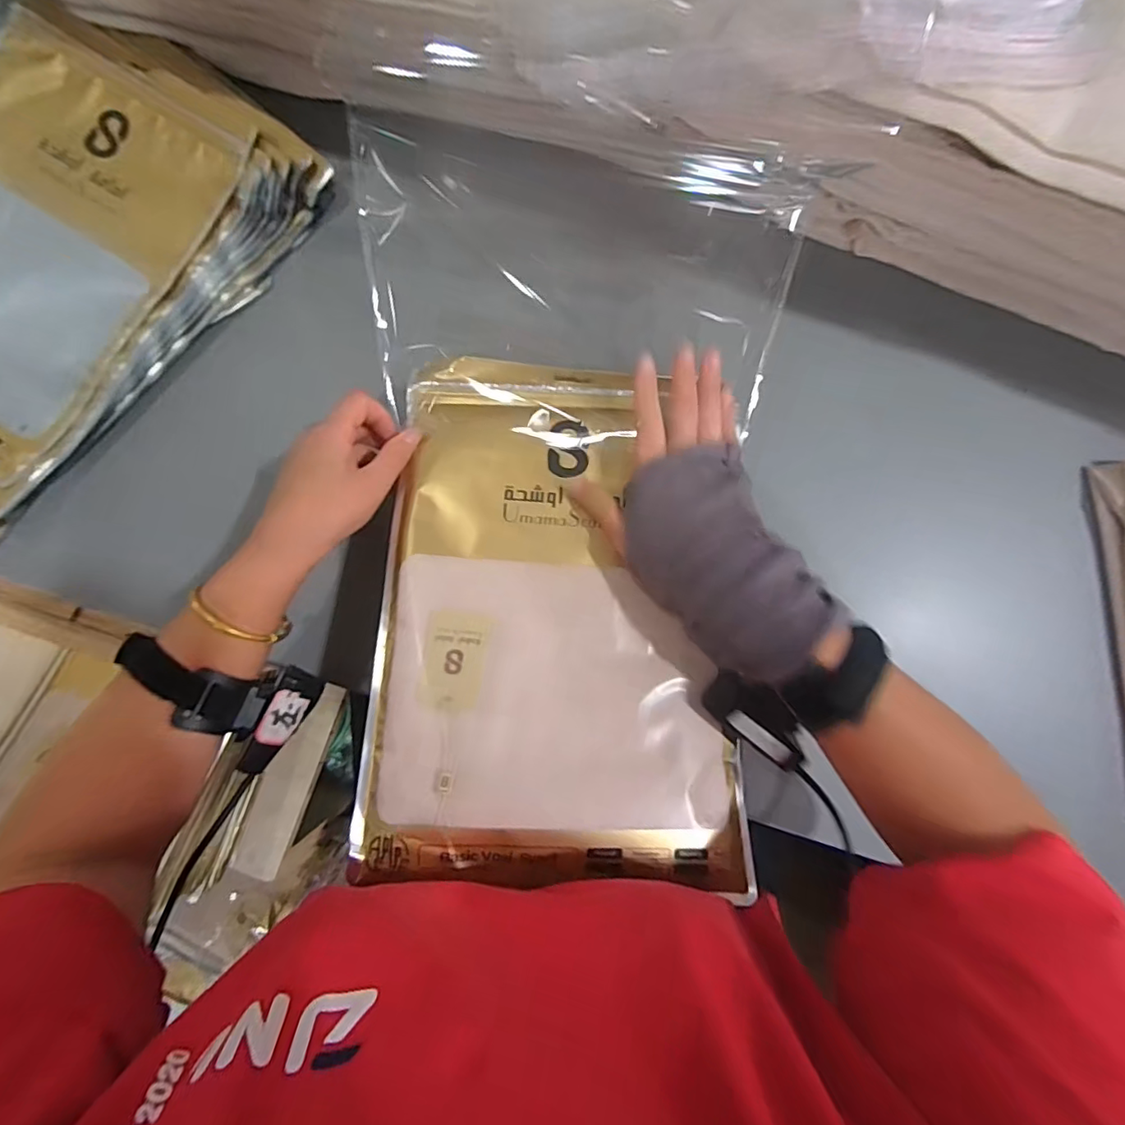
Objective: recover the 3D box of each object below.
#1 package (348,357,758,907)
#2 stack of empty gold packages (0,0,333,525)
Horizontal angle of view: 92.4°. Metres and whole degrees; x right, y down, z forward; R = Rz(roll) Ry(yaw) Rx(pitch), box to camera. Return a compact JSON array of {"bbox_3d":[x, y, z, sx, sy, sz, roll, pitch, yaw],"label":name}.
[{"bbox_3d":[0.000,0.021,0.366,0.237,0.034,0.348,3,78,0],"label":"package"},{"bbox_3d":[-0.461,-0.237,0.468,0.293,0.086,0.478,37,80,7],"label":"stack of empty gold packages"}]

